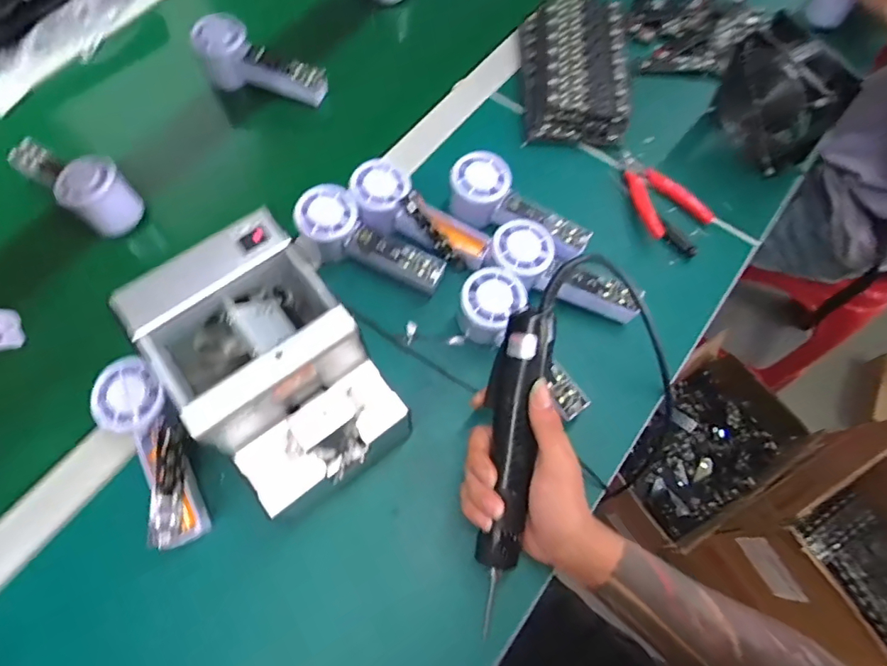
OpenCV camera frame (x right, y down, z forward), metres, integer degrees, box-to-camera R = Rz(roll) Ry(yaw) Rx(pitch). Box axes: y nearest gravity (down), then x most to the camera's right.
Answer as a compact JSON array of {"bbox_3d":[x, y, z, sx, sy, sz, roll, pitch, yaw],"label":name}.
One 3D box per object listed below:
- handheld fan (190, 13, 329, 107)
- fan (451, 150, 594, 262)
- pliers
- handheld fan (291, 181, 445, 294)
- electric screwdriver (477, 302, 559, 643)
[{"bbox_3d":[-0.212,-0.312,0.612,0.159,0.061,0.058,21,67,-7],"label":"handheld fan"},{"bbox_3d":[0.071,-0.116,0.514,0.148,0.053,0.059,33,69,12],"label":"fan"},{"bbox_3d":[0.221,-0.153,0.550,0.071,0.025,0.117,-27,70,-13],"label":"pliers"},{"bbox_3d":[-0.073,-0.084,0.503,0.151,0.044,0.058,29,68,-4],"label":"handheld fan"},{"bbox_3d":[0.052,0.102,0.394,0.039,0.031,0.238,6,87,1],"label":"electric screwdriver"}]

